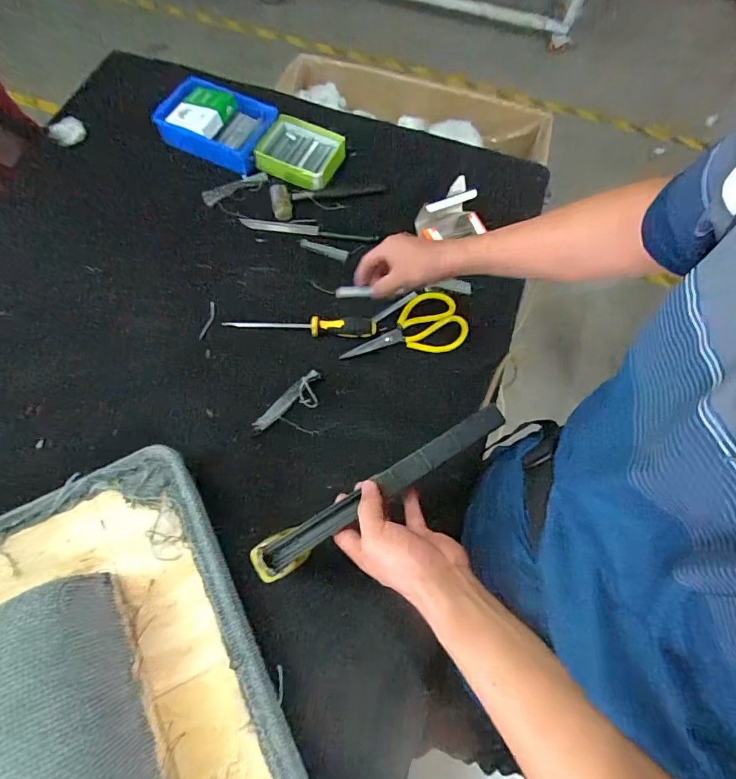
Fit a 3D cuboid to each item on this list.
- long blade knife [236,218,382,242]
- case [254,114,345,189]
[{"bbox_3d":[-0.109,-0.295,0.808,0.249,0.008,0.023,5,68,0],"label":"long blade knife"},{"bbox_3d":[-0.134,-0.467,0.851,0.175,0.035,0.125,27,70,8],"label":"case"}]

